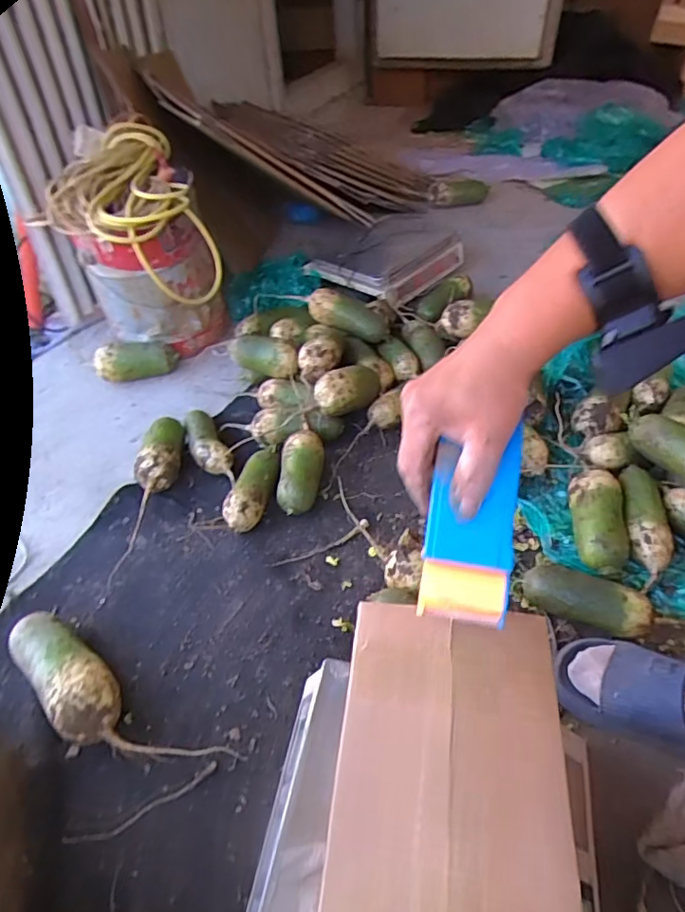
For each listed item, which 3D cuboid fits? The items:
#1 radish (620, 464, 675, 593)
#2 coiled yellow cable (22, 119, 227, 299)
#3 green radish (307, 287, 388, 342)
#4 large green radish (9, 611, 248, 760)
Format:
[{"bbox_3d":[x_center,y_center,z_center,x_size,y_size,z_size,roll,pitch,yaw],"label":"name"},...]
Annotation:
[{"bbox_3d":[0.444,0.093,0.794,0.054,0.049,0.195,4,46,9],"label":"radish"},{"bbox_3d":[-0.417,-0.452,1.037,0.300,0.255,0.293,-22,47,-16],"label":"coiled yellow cable"},{"bbox_3d":[0.014,-0.299,1.136,0.179,0.056,0.064,21,44,-14],"label":"green radish"},{"bbox_3d":[-0.296,0.306,0.660,0.339,0.078,0.098,22,51,25],"label":"large green radish"}]

